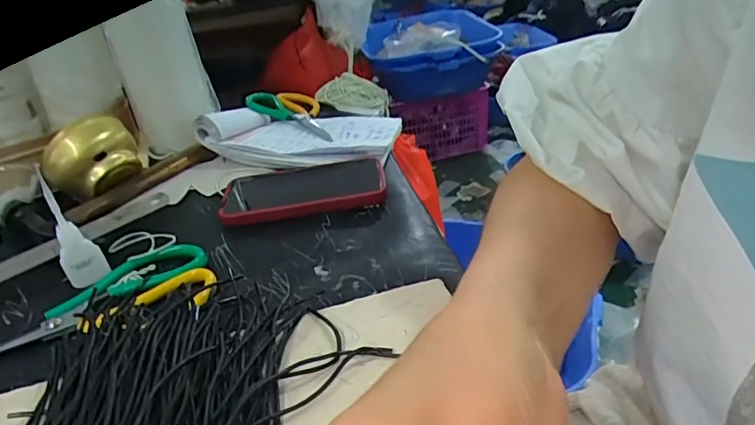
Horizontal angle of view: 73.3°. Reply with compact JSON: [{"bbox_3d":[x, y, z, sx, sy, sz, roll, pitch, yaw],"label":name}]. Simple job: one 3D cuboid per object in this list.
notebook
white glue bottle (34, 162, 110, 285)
[{"bbox_3d":[-0.089,-0.108,0.612,0.217,0.052,0.145,-1,32,9],"label":"notebook"},{"bbox_3d":[-0.255,0.013,0.417,0.026,0.093,0.020,-3,32,4],"label":"white glue bottle"}]

